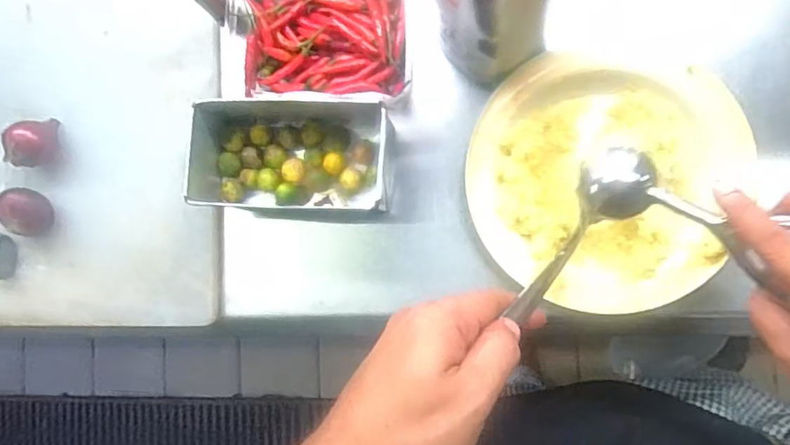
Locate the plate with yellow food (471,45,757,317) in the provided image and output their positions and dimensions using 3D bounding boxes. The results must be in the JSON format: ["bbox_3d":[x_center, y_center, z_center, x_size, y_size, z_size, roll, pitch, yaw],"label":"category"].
[{"bbox_3d":[0.156,-0.033,0.433,0.194,0.025,0.190,14,89,9],"label":"plate with yellow food"}]

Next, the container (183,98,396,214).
[{"bbox_3d":[-0.086,-0.056,0.481,0.164,0.060,0.094,4,88,9],"label":"container"}]

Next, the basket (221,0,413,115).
[{"bbox_3d":[-0.070,-0.161,0.487,0.176,0.049,0.122,2,87,9],"label":"basket"}]

